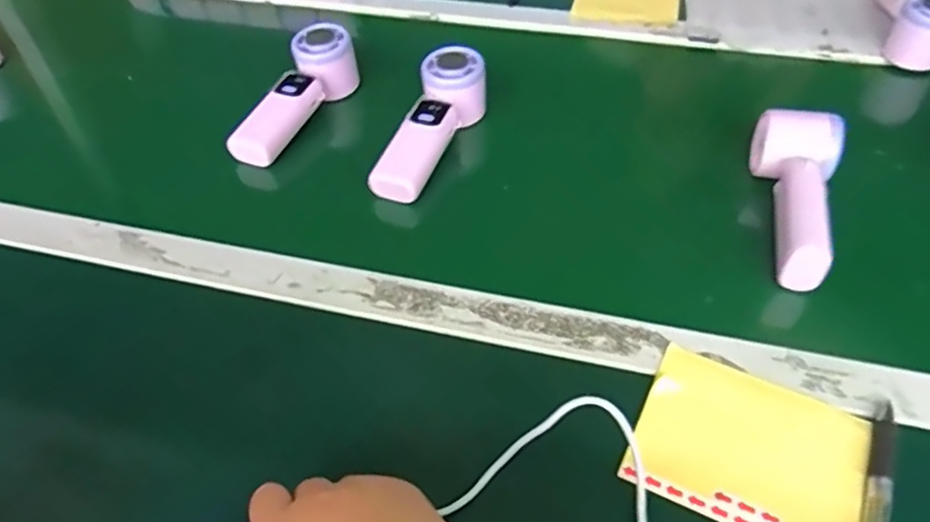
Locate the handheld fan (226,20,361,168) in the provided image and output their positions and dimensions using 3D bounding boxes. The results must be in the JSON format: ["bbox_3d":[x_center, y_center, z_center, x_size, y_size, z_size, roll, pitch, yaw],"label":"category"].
[{"bbox_3d":[-0.164,-0.154,0.608,0.051,0.056,0.167,22,65,20],"label":"handheld fan"}]

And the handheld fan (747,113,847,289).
[{"bbox_3d":[0.246,-0.052,0.471,0.061,0.049,0.145,15,49,14],"label":"handheld fan"}]

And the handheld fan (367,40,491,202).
[{"bbox_3d":[-0.028,-0.124,0.554,0.058,0.046,0.170,15,50,15],"label":"handheld fan"}]

